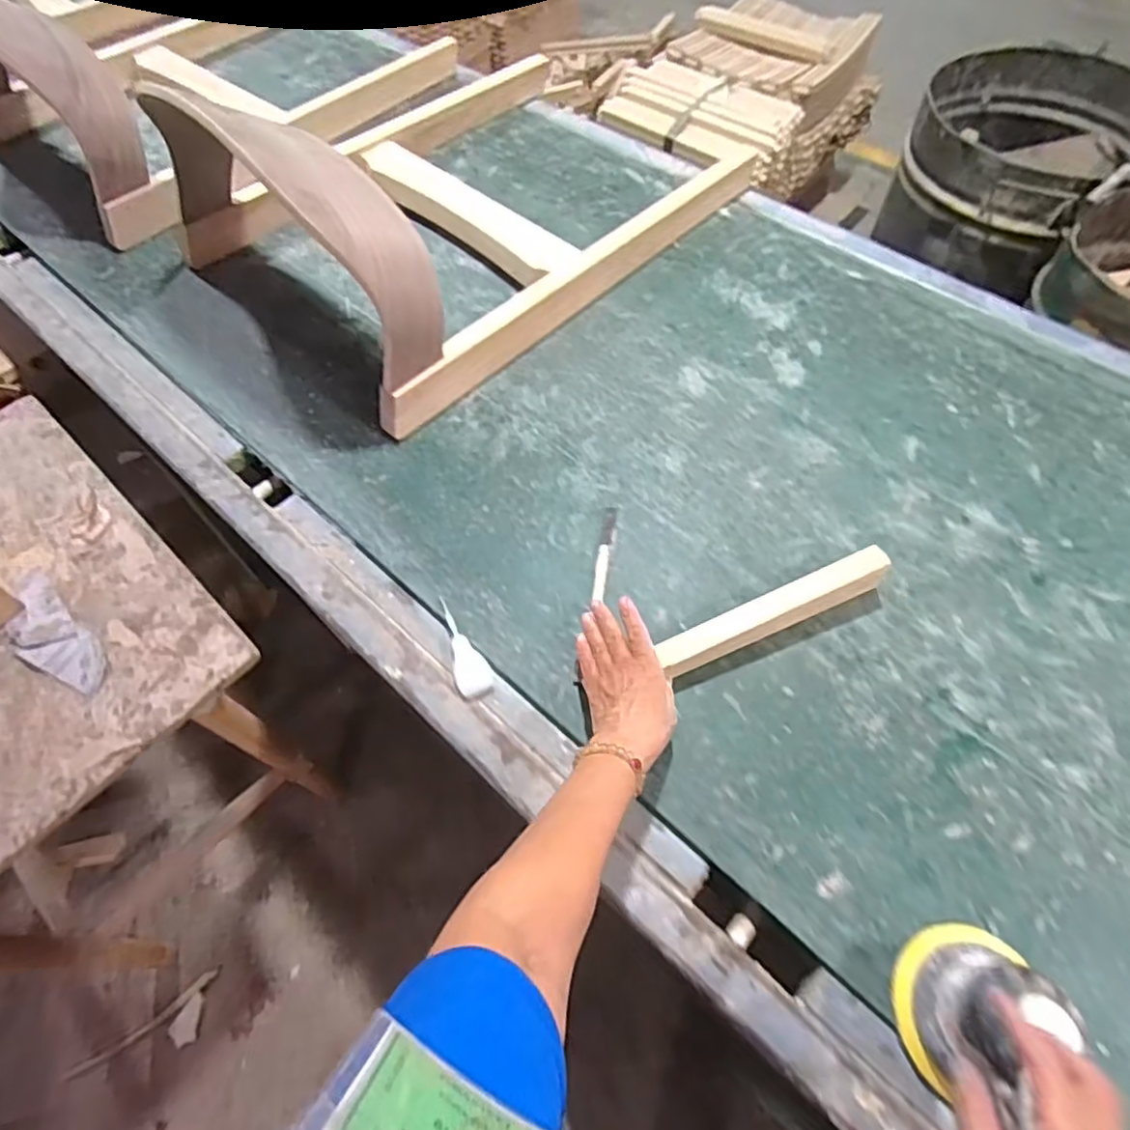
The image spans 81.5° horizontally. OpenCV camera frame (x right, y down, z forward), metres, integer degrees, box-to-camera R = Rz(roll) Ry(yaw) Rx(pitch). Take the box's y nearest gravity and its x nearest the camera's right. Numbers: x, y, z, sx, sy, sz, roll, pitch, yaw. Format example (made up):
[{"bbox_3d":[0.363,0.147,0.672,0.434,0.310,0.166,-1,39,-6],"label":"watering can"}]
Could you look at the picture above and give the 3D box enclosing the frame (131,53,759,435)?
[{"bbox_3d":[-0.133,-0.570,0.874,0.480,0.281,0.672,39,69,22],"label":"frame"}]

